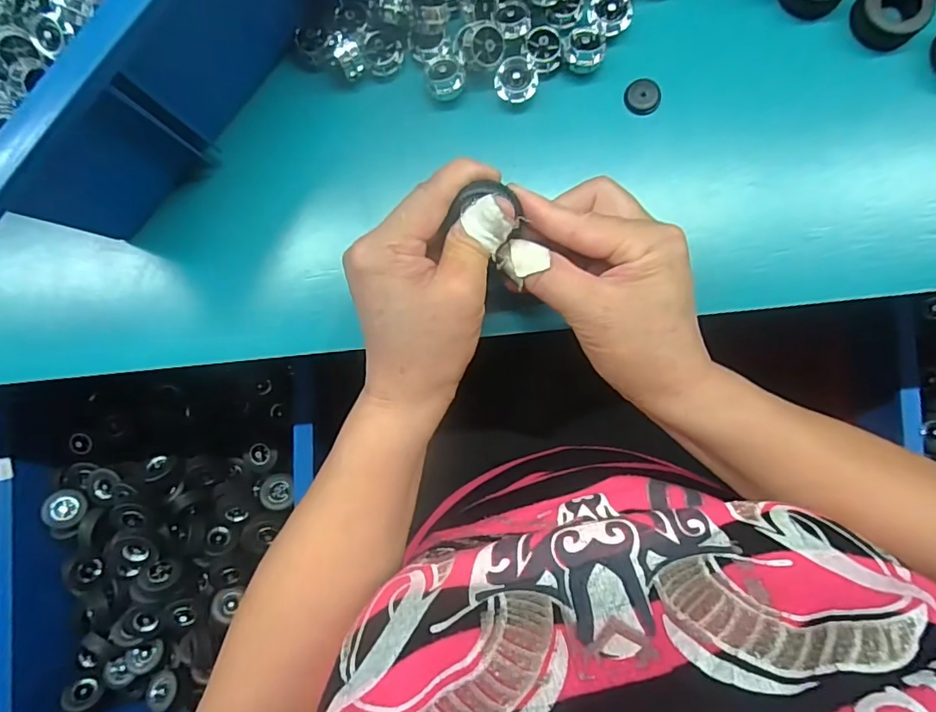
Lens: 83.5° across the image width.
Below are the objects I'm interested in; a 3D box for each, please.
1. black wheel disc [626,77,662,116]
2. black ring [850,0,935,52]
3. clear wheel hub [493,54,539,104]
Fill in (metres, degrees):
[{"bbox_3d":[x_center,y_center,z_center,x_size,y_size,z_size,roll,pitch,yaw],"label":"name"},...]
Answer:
[{"bbox_3d":[0.106,-0.158,0.317,0.021,0.004,0.021,0,89,3],"label":"black wheel disc"},{"bbox_3d":[0.246,-0.200,0.304,0.037,0.016,0.036,0,89,3],"label":"black ring"},{"bbox_3d":[0.028,-0.164,0.312,0.025,0.008,0.026,0,89,3],"label":"clear wheel hub"}]

